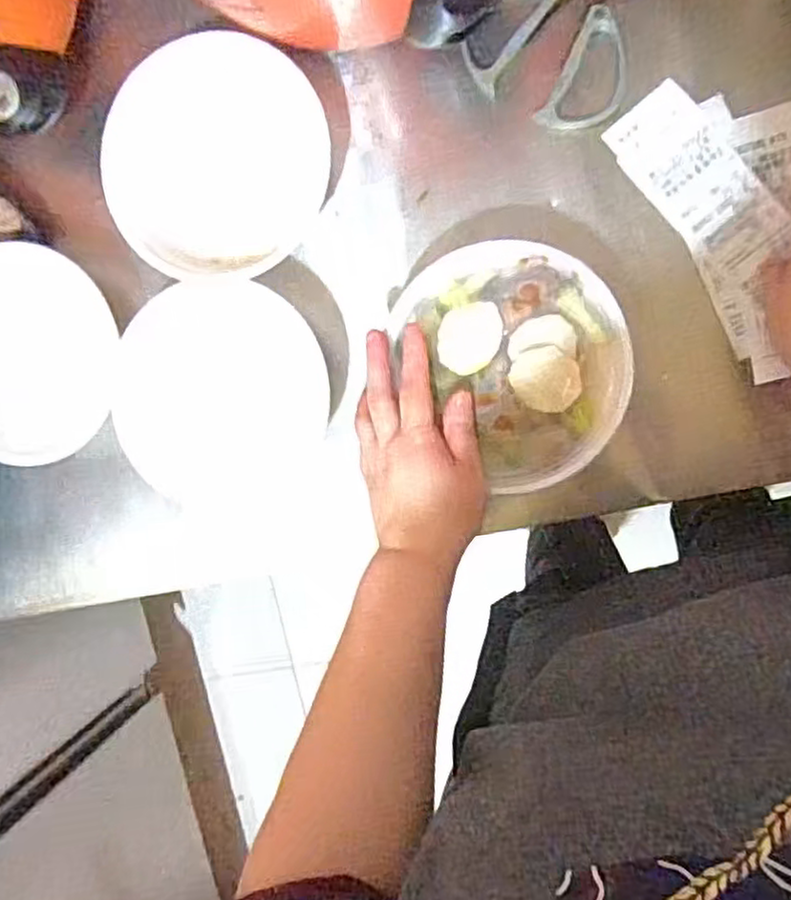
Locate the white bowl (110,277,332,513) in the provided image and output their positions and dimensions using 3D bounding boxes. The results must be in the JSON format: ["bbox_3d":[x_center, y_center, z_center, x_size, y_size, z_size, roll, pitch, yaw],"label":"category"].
[{"bbox_3d":[-0.128,-0.038,0.522,0.150,0.054,0.169,9,96,8],"label":"white bowl"}]

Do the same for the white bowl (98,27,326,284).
[{"bbox_3d":[-0.126,-0.203,0.492,0.147,0.058,0.156,1,95,8],"label":"white bowl"}]

